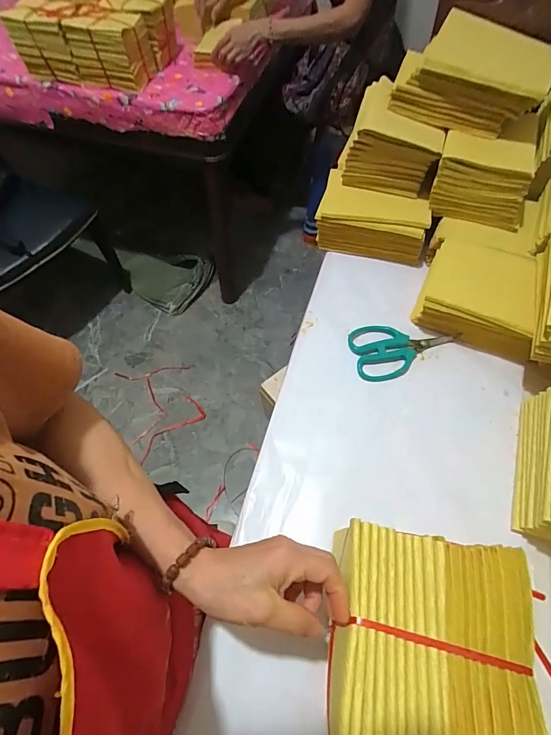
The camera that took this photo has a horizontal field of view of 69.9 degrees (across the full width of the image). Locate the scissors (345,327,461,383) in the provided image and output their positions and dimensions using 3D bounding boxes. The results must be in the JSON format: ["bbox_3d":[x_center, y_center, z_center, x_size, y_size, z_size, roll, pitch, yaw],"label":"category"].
[{"bbox_3d":[0.176,-0.021,0.537,0.146,0.012,0.080,-2,59,0],"label":"scissors"}]

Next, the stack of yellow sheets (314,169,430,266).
[{"bbox_3d":[0.152,-0.235,0.625,0.163,0.075,0.091,13,61,8],"label":"stack of yellow sheets"}]

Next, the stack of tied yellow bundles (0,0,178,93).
[{"bbox_3d":[-0.472,-0.891,1.055,0.364,0.139,0.241,14,61,9],"label":"stack of tied yellow bundles"}]

